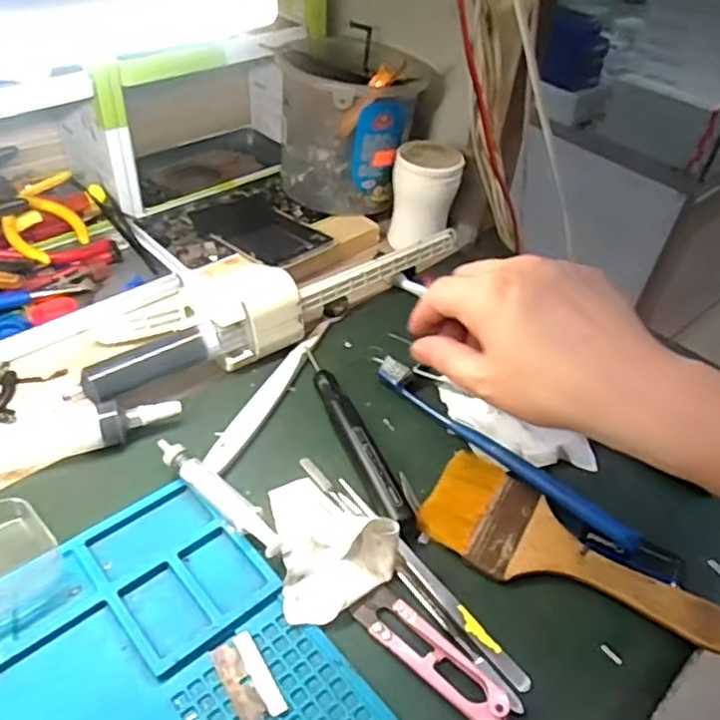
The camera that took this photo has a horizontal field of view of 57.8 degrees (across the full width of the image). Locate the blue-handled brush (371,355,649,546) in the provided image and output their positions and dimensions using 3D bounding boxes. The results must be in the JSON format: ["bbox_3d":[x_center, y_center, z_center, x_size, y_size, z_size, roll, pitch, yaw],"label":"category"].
[{"bbox_3d":[0.083,0.051,0.394,0.186,0.009,0.014,35,49,28],"label":"blue-handled brush"}]

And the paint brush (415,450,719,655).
[{"bbox_3d":[0.111,0.104,0.343,0.162,0.009,0.063,28,46,22],"label":"paint brush"}]

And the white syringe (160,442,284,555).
[{"bbox_3d":[-0.077,0.073,0.352,0.091,0.013,0.018,31,47,24],"label":"white syringe"}]

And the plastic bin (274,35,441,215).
[{"bbox_3d":[-0.006,-0.204,0.569,0.116,0.118,0.116,15,43,10],"label":"plastic bin"}]

